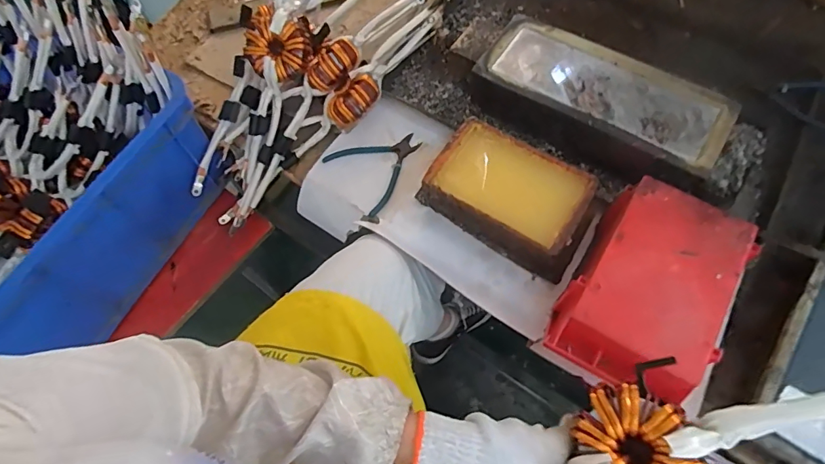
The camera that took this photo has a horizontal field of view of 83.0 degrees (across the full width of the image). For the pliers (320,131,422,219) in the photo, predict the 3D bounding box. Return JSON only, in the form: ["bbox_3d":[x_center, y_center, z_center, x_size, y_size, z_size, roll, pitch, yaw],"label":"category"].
[{"bbox_3d":[-0.046,-0.105,0.703,0.134,0.013,0.127,-37,69,-14],"label":"pliers"}]

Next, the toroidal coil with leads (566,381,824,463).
[{"bbox_3d":[0.274,0.129,0.330,0.317,0.028,0.085,-15,65,7],"label":"toroidal coil with leads"}]

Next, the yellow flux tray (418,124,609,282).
[{"bbox_3d":[0.133,-0.052,0.638,0.227,0.066,0.137,32,70,16],"label":"yellow flux tray"}]

